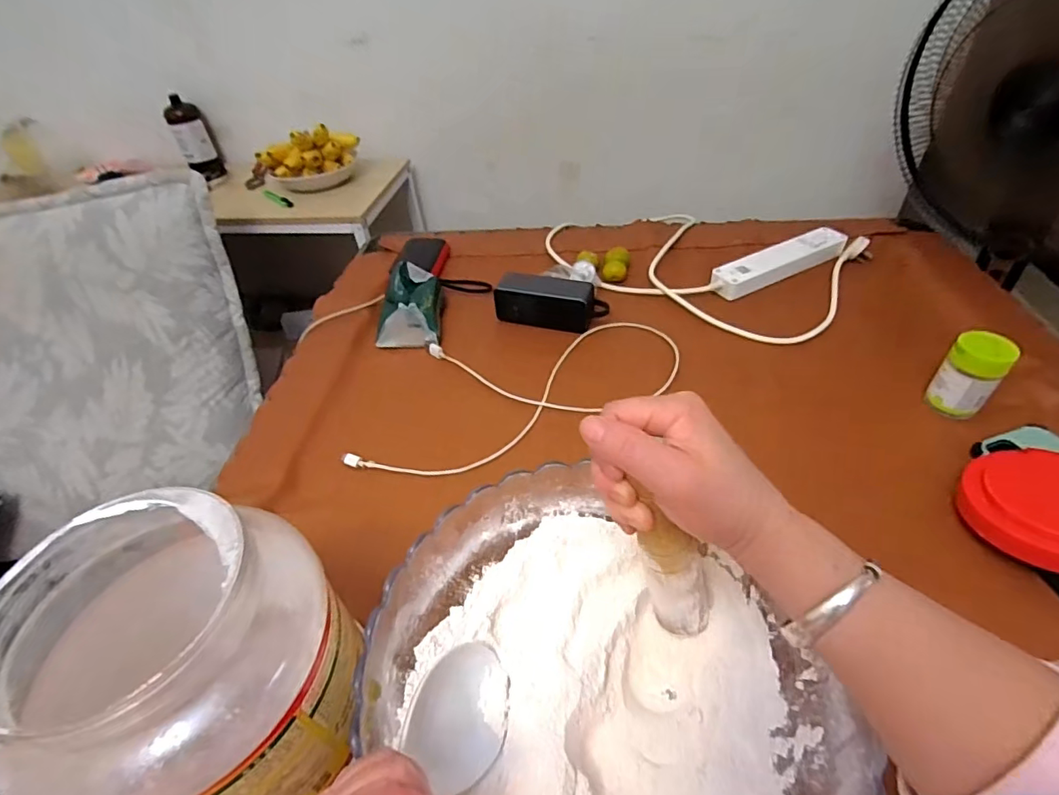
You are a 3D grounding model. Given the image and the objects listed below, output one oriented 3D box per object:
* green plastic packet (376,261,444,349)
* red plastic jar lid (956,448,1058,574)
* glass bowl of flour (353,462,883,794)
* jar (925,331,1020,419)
[{"bbox_3d":[-0.167,-0.130,0.716,0.083,0.069,0.136,-5,44,1],"label":"green plastic packet"},{"bbox_3d":[0.429,0.092,0.427,0.100,0.051,0.118,-29,49,-23],"label":"red plastic jar lid"},{"bbox_3d":[0.036,0.182,0.327,0.233,0.087,0.281,-29,49,-23],"label":"glass bowl of flour"},{"bbox_3d":[0.451,-0.023,0.530,0.043,0.081,0.045,-1,44,5],"label":"jar"}]

